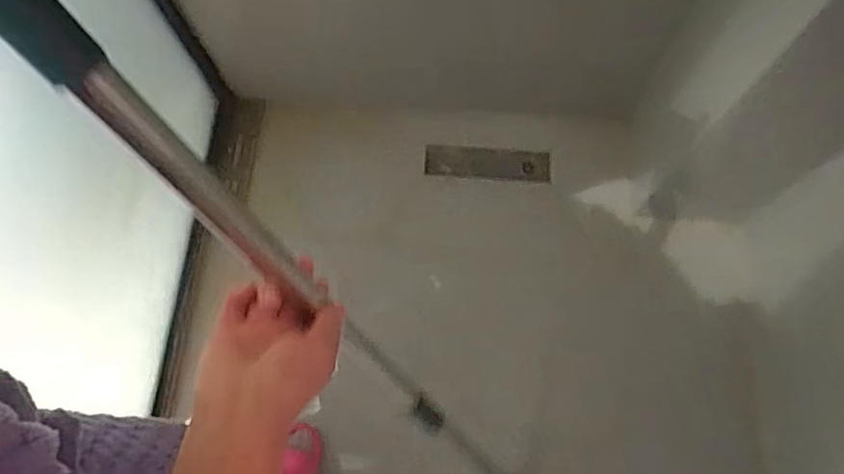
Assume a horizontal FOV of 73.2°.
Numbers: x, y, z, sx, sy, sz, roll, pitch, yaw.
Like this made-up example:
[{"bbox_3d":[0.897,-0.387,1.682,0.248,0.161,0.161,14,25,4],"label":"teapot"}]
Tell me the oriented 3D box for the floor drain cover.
[{"bbox_3d":[0.162,-0.185,1.415,0.307,0.022,0.092,5,67,10],"label":"floor drain cover"}]

